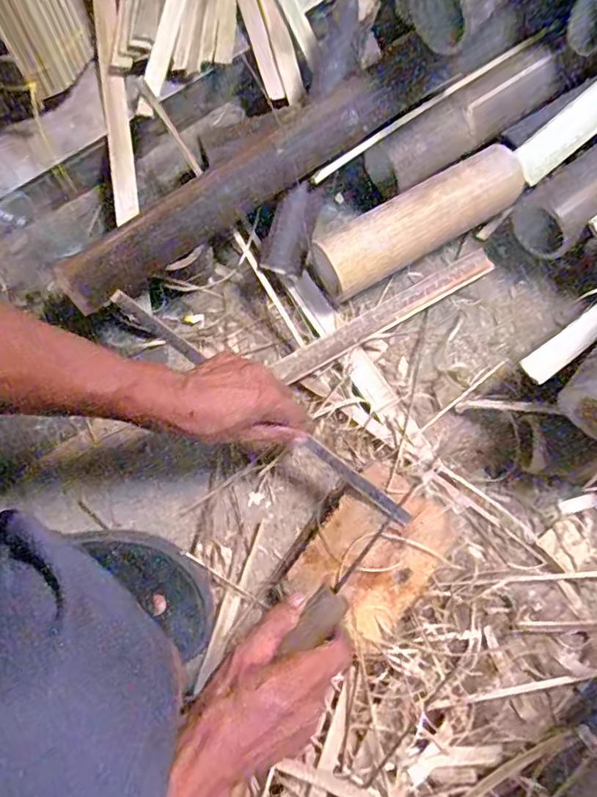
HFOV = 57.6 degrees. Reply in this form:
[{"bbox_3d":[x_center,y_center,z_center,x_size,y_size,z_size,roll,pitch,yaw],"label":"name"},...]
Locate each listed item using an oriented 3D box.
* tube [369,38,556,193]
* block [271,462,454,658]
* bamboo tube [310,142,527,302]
[{"bbox_3d":[0.183,-0.306,0.607,0.218,0.065,0.069,-35,80,-7],"label":"tube"},{"bbox_3d":[0.070,0.155,0.541,0.124,0.045,0.155,36,78,7],"label":"block"},{"bbox_3d":[0.127,-0.188,0.598,0.239,0.077,0.065,-29,78,-8],"label":"bamboo tube"}]

